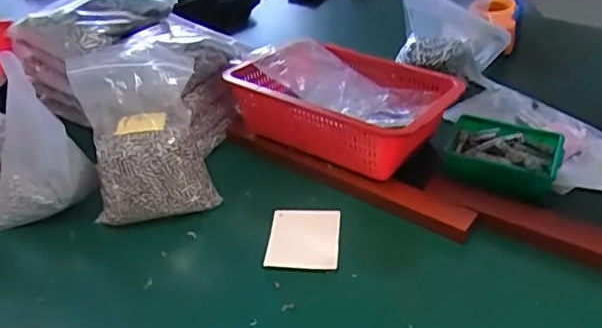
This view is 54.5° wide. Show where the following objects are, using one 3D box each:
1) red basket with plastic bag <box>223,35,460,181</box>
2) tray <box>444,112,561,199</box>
[{"bbox_3d":[0.057,-0.094,0.837,0.306,0.094,0.223,17,39,24],"label":"red basket with plastic bag"},{"bbox_3d":[0.267,-0.016,0.773,0.138,0.047,0.097,15,38,21],"label":"tray"}]

